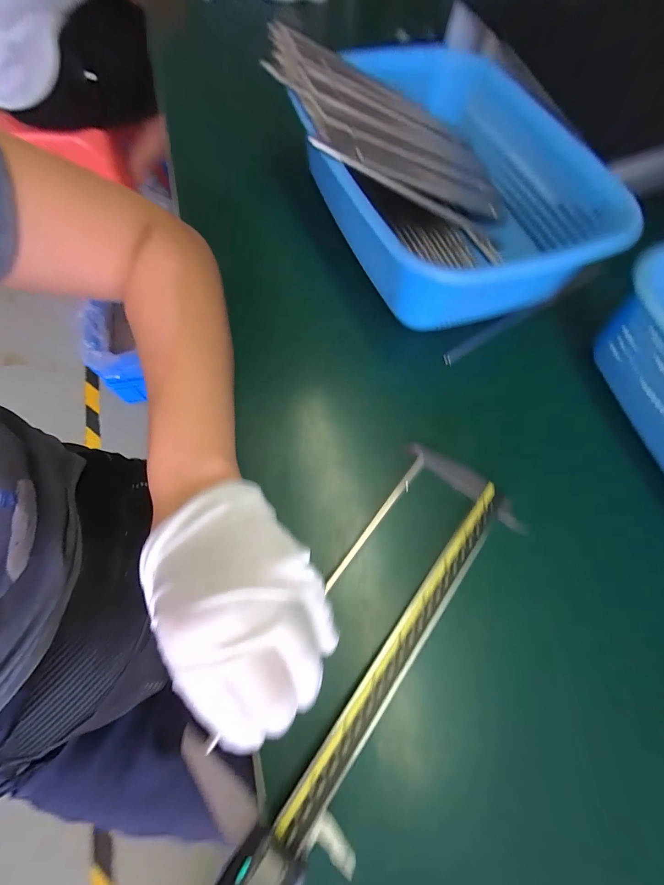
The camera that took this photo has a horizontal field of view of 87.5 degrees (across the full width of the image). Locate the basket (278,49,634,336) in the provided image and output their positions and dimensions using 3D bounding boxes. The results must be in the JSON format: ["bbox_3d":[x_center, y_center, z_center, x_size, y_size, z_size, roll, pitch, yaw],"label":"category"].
[{"bbox_3d":[0.094,-0.224,0.303,0.208,0.077,0.278,-23,71,-12],"label":"basket"}]

